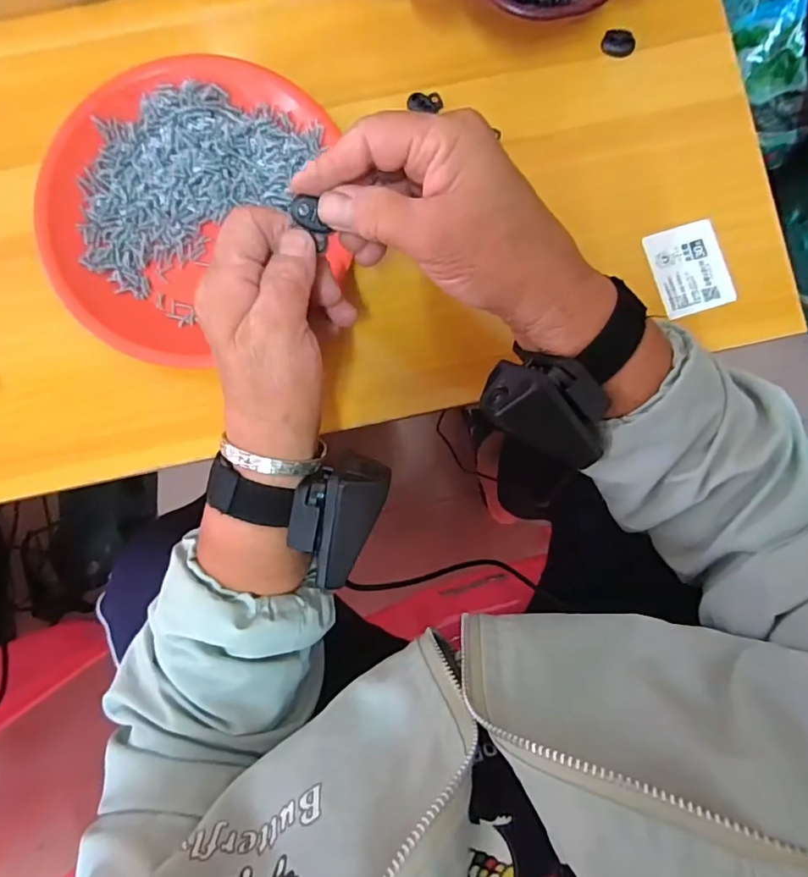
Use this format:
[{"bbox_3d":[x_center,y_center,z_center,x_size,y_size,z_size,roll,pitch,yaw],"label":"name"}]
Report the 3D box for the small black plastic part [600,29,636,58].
[{"bbox_3d":[0.148,-0.273,0.356,0.022,0.004,0.017,14,88,-2],"label":"small black plastic part"}]

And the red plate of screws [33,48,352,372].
[{"bbox_3d":[-0.133,-0.151,0.331,0.186,0.035,0.186,0,89,-2],"label":"red plate of screws"}]

